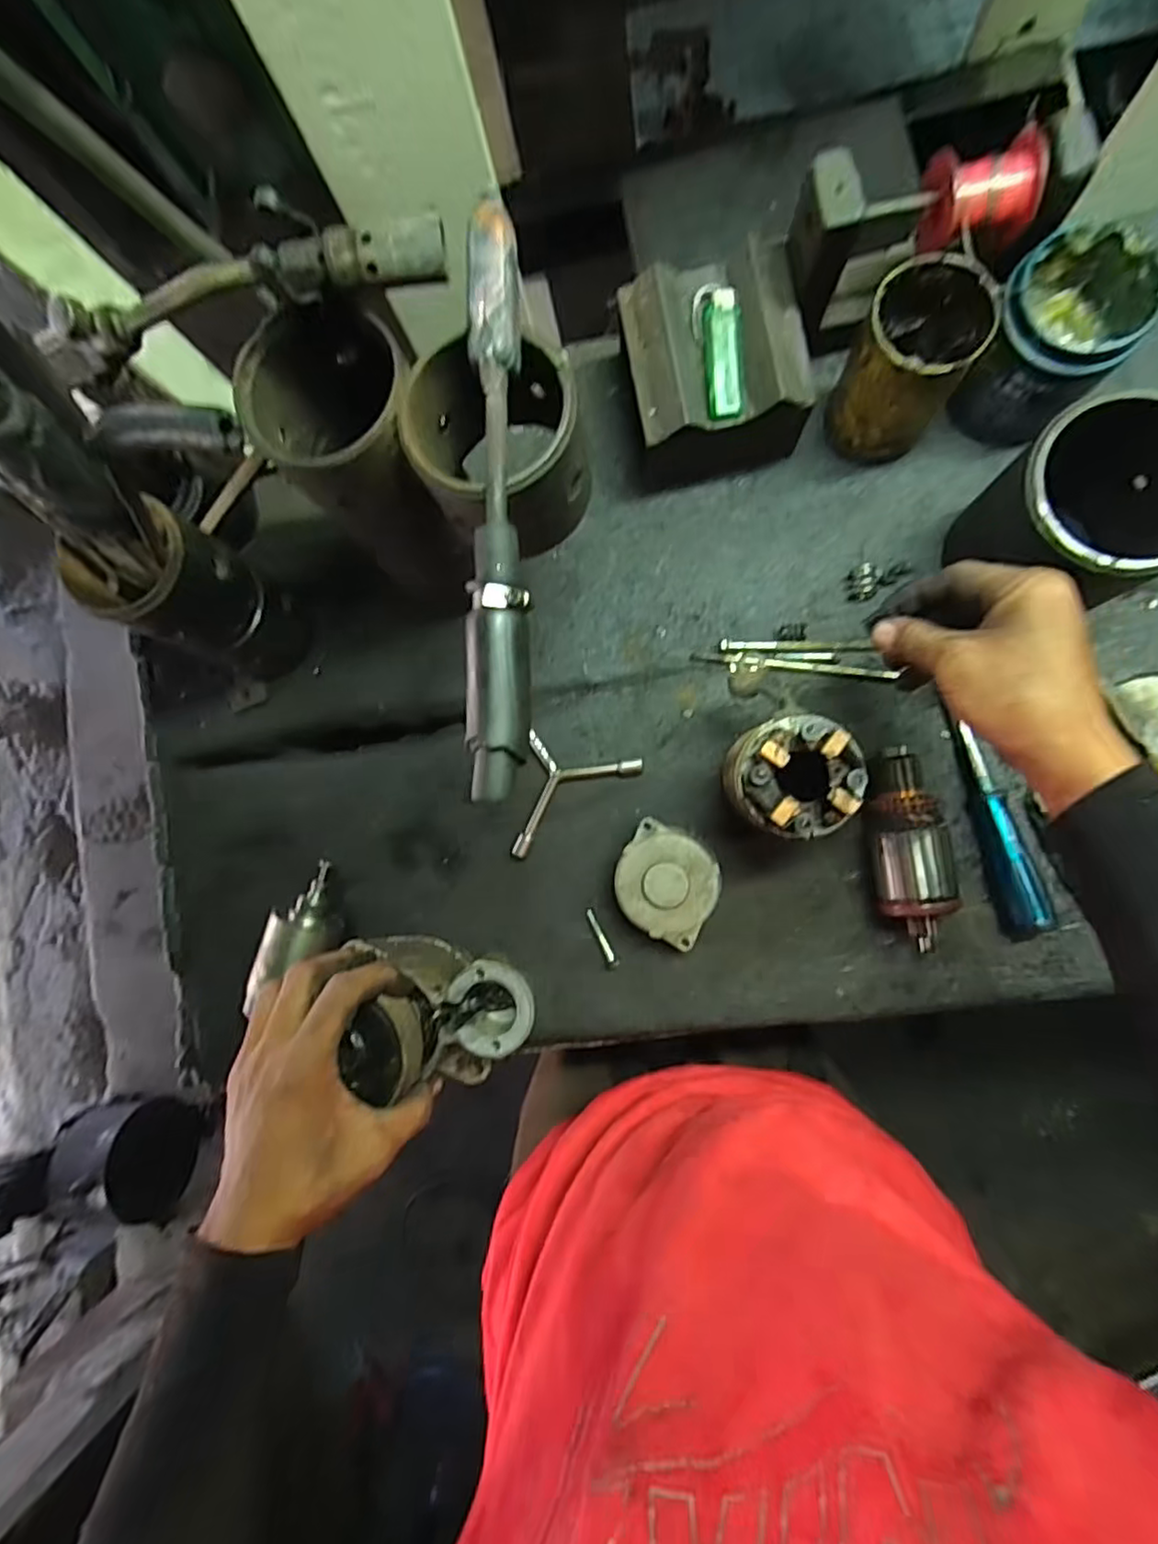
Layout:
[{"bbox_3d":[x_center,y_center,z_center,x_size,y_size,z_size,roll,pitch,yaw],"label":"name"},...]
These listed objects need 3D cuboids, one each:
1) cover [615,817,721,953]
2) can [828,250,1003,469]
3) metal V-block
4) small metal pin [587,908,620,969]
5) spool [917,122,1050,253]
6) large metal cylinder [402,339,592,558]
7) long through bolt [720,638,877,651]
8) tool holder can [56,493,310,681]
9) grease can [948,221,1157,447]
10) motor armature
[{"bbox_3d":[0.068,0.086,0.505,0.076,0.037,0.077,28,90,9],"label":"cover"},{"bbox_3d":[0.228,-0.282,0.456,0.076,0.113,0.081,27,90,9],"label":"can"},{"bbox_3d":[0.100,-0.291,0.484,0.124,0.098,0.121,-9,85,7],"label":"metal V-block"},{"bbox_3d":[0.018,0.135,0.523,0.009,0.006,0.050,-29,83,5],"label":"small metal pin"},{"bbox_3d":[0.248,-0.356,0.403,0.063,0.050,0.045,-11,85,7],"label":"spool"},{"bbox_3d":[-0.043,-0.167,0.344,0.091,0.076,0.090,27,90,9],"label":"large metal cylinder"},{"bbox_3d":[0.170,-0.099,0.506,0.116,0.007,0.009,1,86,2],"label":"long through bolt"},{"bbox_3d":[-0.264,-0.122,0.476,0.063,0.202,0.081,32,90,9],"label":"tool holder can"},{"bbox_3d":[0.325,-0.296,0.453,0.103,0.100,0.086,-44,82,3],"label":"grease can"},{"bbox_3d":[0.240,0.055,0.472,0.052,0.049,0.145,-5,85,7],"label":"motor armature"}]

